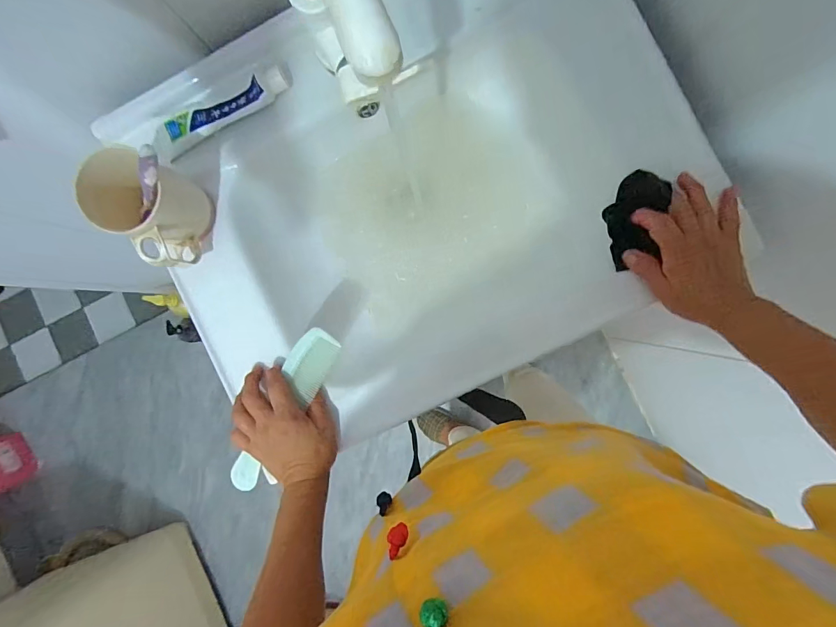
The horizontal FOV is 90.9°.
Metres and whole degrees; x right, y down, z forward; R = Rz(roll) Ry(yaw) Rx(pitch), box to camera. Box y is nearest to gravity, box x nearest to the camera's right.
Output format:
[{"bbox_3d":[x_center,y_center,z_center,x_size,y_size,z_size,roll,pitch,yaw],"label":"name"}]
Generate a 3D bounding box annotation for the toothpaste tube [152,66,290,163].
[{"bbox_3d":[-0.234,-0.233,0.467,0.177,0.021,0.038,-23,88,5],"label":"toothpaste tube"}]

